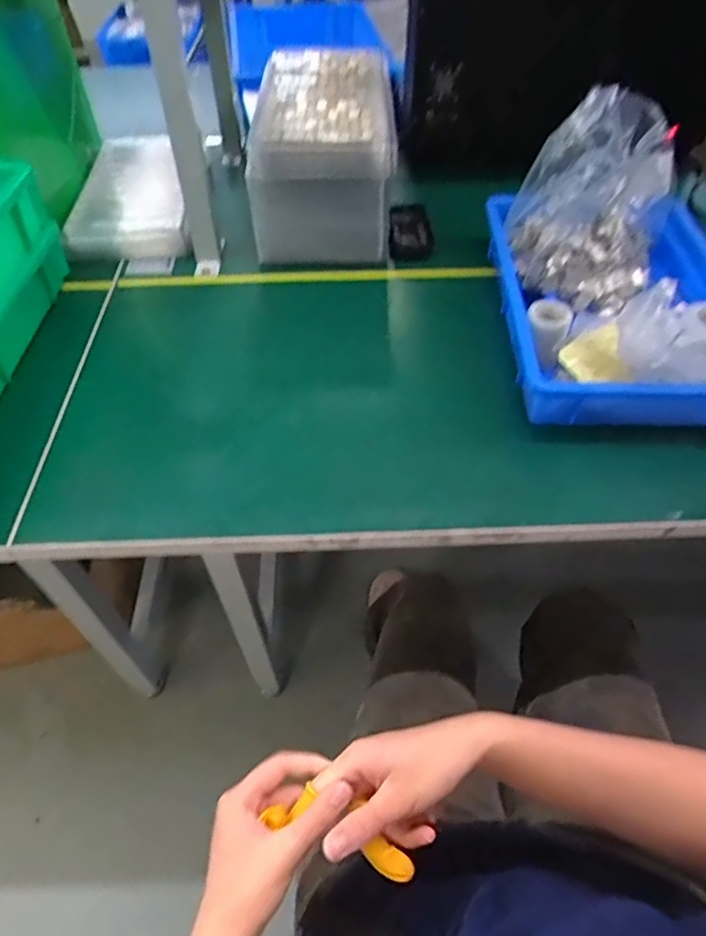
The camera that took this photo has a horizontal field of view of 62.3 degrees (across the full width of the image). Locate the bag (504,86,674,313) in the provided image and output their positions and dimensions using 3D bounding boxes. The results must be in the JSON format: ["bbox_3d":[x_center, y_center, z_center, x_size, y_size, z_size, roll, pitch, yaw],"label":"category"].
[{"bbox_3d":[0.261,-0.302,0.637,0.157,0.170,0.168,17,50,12],"label":"bag"}]

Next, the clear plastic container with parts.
[{"bbox_3d":[-0.035,-0.414,0.788,0.166,0.172,0.280,2,48,-1],"label":"clear plastic container with parts"}]

